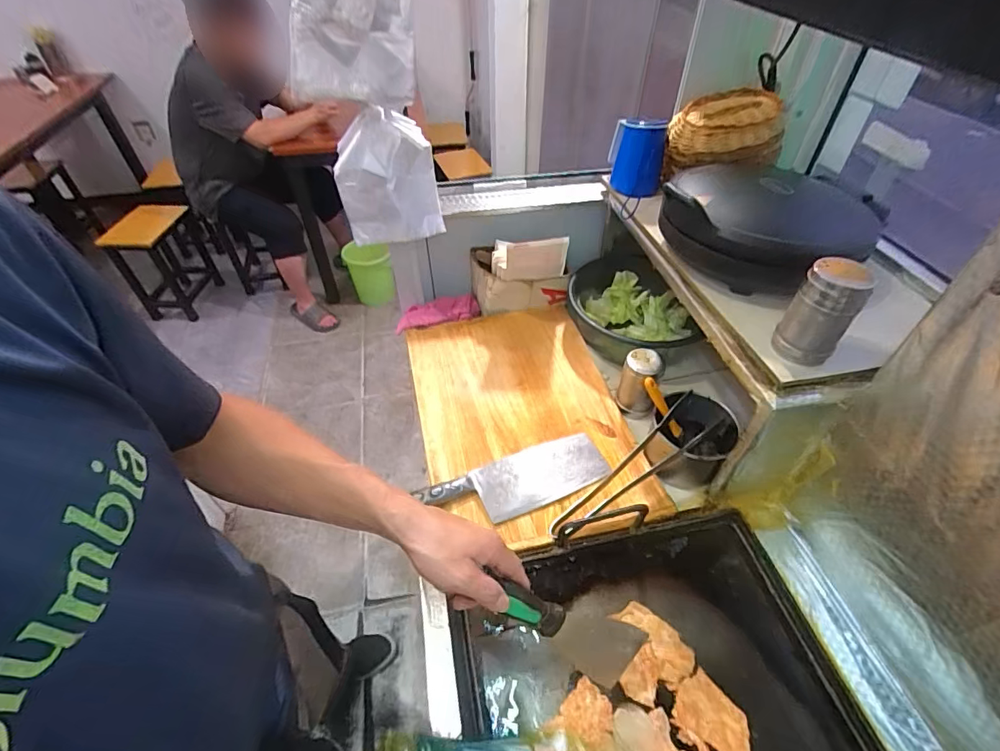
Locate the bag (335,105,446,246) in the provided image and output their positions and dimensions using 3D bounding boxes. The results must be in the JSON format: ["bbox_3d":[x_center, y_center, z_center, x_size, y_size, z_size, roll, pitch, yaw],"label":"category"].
[{"bbox_3d":[-0.180,-0.313,0.757,0.153,0.183,0.076,-17,48,-14],"label":"bag"}]

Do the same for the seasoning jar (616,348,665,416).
[{"bbox_3d":[0.229,0.008,0.770,0.061,0.094,0.062,-1,46,1],"label":"seasoning jar"}]

